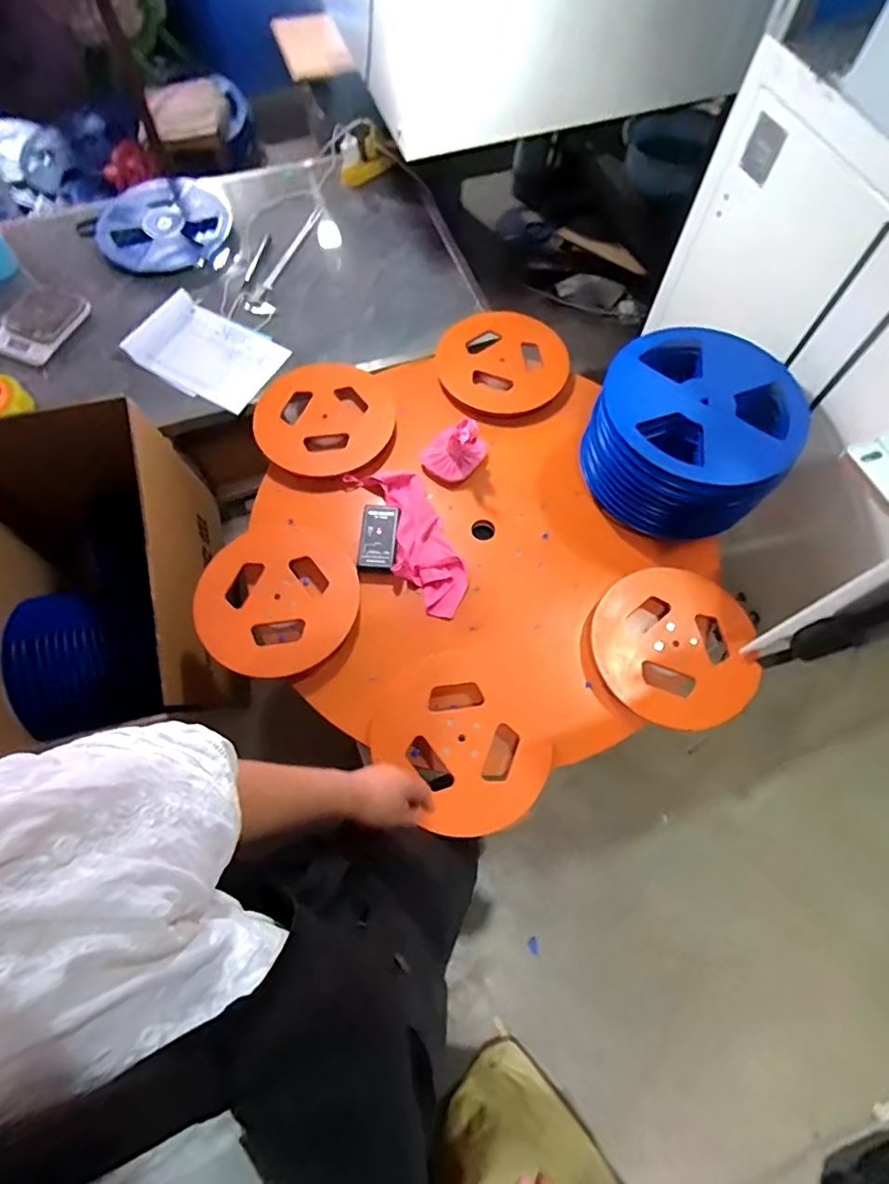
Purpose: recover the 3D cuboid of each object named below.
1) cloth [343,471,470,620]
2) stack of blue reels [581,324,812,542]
[{"bbox_3d":[-0.059,-0.104,1.034,0.120,0.024,0.327,-23,70,-10],"label":"cloth"},{"bbox_3d":[0.432,-0.288,1.001,0.323,0.193,0.322,24,69,9],"label":"stack of blue reels"}]

